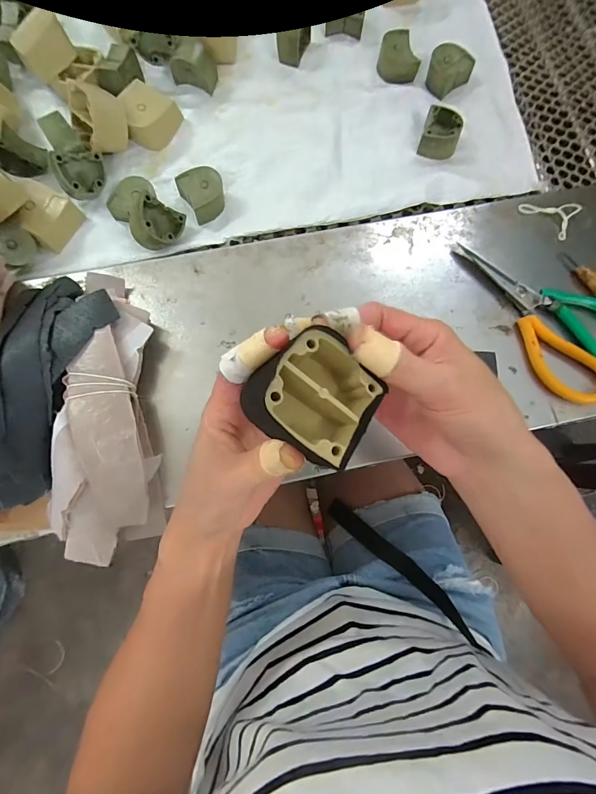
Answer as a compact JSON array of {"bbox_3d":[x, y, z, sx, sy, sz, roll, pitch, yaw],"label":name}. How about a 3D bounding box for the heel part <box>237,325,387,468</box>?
[{"bbox_3d":[0.005,0.001,0.192,0.054,0.046,0.059,36,70,-13],"label":"heel part"}]

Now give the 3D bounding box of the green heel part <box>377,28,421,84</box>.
[{"bbox_3d":[0.114,-0.393,0.423,0.037,0.026,0.043,-17,77,-6],"label":"green heel part"}]

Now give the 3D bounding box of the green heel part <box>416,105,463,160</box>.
[{"bbox_3d":[0.158,-0.290,0.401,0.038,0.023,0.049,16,76,3],"label":"green heel part"}]

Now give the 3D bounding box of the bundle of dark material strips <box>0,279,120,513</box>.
[{"bbox_3d":[-0.228,-0.004,0.296,0.098,0.050,0.215,17,76,3],"label":"bundle of dark material strips"}]

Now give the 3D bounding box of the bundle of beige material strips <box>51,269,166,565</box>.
[{"bbox_3d":[-0.162,0.005,0.305,0.084,0.034,0.237,-8,76,-4],"label":"bundle of beige material strips"}]

